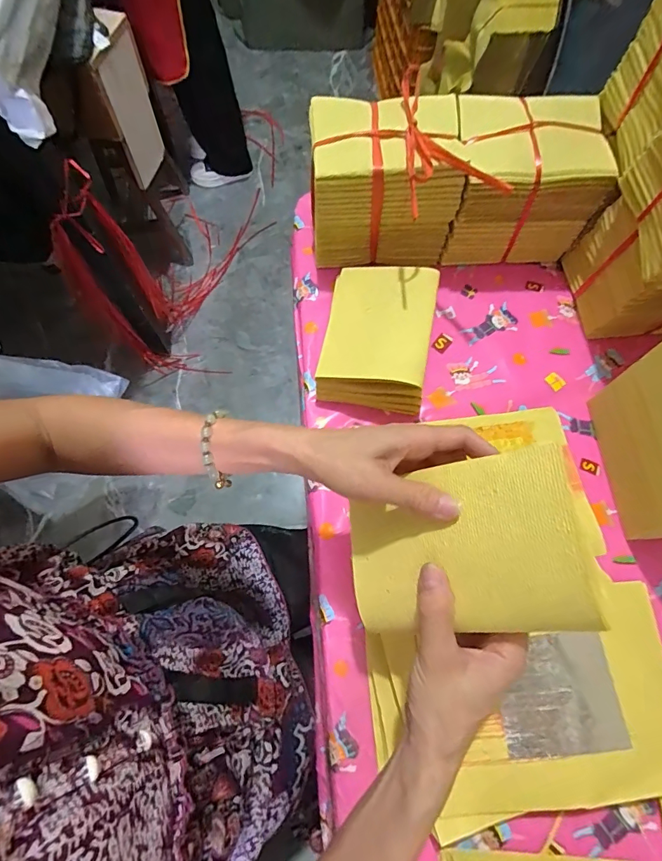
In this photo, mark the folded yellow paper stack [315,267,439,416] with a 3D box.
[{"bbox_3d":[0.053,-0.113,0.495,0.117,0.056,0.169,11,70,2],"label":"folded yellow paper stack"}]

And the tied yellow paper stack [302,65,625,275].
[{"bbox_3d":[0.144,-0.296,0.516,0.329,0.135,0.127,-2,70,-3],"label":"tied yellow paper stack"}]

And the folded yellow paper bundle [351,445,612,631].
[{"bbox_3d":[0.082,0.080,0.286,0.162,0.012,0.106,-21,72,38],"label":"folded yellow paper bundle"}]

